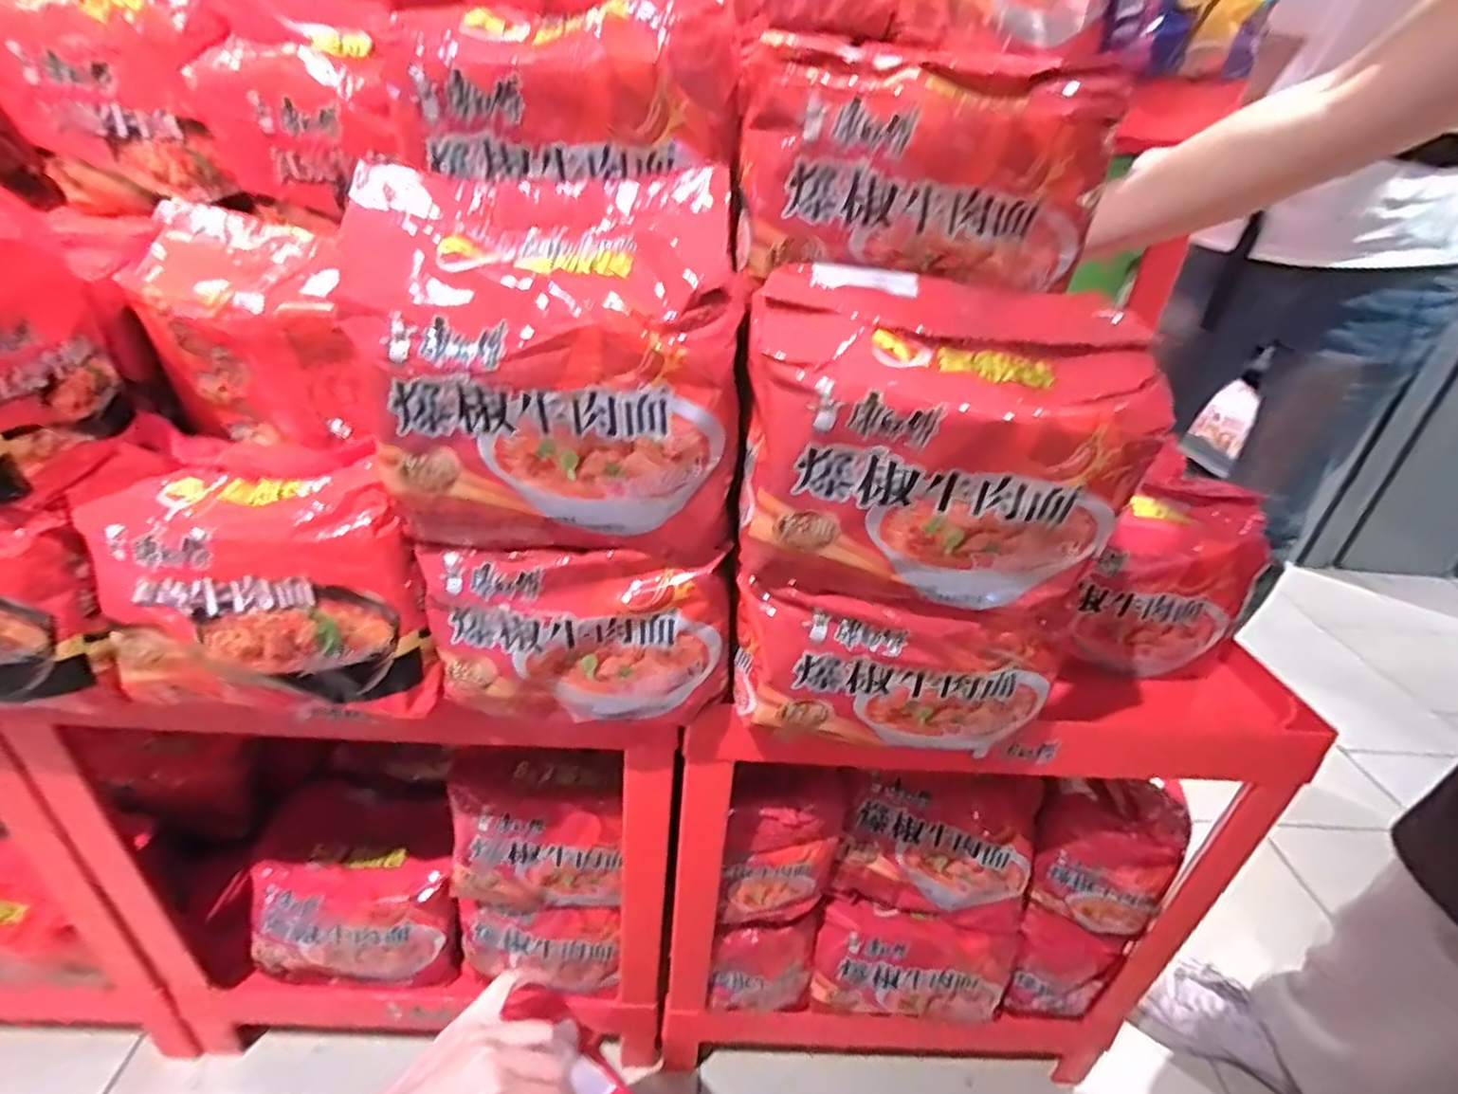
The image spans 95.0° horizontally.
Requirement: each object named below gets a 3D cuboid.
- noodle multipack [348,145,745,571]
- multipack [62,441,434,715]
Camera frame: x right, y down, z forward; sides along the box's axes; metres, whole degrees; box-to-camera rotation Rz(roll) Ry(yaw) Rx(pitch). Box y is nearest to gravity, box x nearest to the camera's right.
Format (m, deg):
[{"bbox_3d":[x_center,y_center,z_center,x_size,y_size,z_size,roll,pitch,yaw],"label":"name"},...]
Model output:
[{"bbox_3d":[-0.098,-0.098,0.377,0.205,0.182,0.097,5,31,0],"label":"noodle multipack"},{"bbox_3d":[-0.284,0.021,0.425,0.188,0.140,0.095,2,31,-6],"label":"multipack"}]

